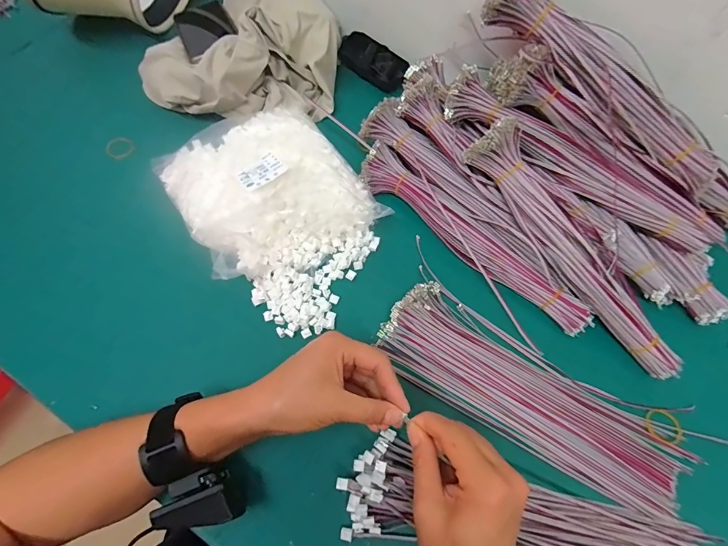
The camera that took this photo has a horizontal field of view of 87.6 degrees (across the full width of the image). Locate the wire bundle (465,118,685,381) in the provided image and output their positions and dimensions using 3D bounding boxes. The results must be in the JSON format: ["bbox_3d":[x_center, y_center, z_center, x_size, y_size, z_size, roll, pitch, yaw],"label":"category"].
[{"bbox_3d":[0.208,-0.023,0.376,0.046,0.035,0.288,-36,88,-14],"label":"wire bundle"}]

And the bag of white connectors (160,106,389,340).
[{"bbox_3d":[-0.092,-0.072,0.419,0.183,0.052,0.264,-34,73,-14],"label":"bag of white connectors"}]

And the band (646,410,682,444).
[{"bbox_3d":[0.287,0.146,0.363,0.033,0.005,0.029,29,70,10],"label":"band"}]

